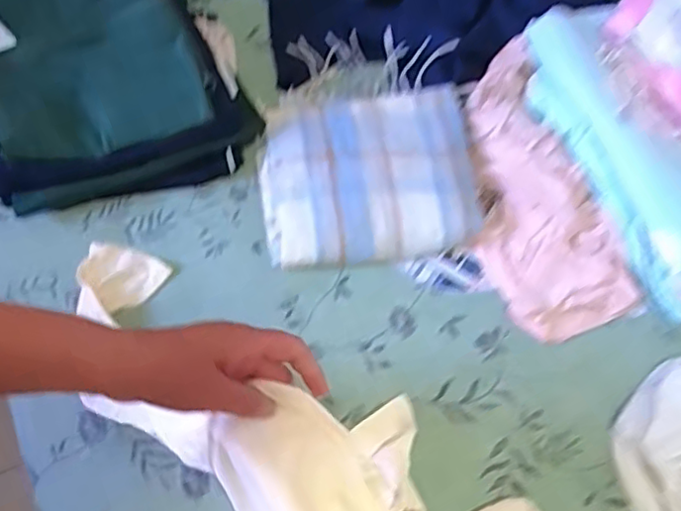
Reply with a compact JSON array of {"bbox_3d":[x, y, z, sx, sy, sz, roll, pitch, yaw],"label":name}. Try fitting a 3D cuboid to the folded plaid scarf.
[{"bbox_3d":[0.038,-0.155,0.860,0.284,0.038,0.351,-1,67,-4],"label":"folded plaid scarf"}]

